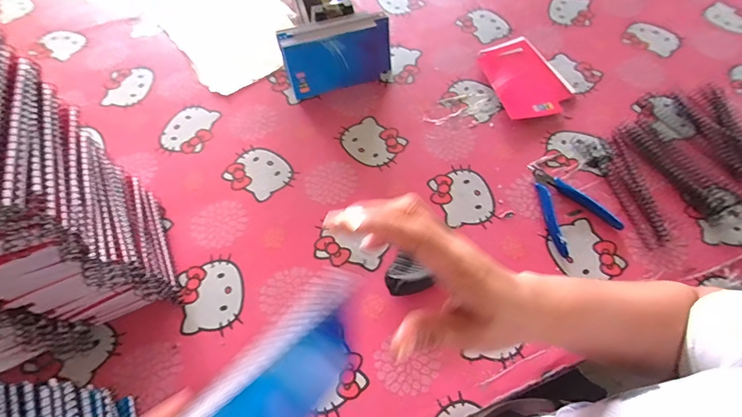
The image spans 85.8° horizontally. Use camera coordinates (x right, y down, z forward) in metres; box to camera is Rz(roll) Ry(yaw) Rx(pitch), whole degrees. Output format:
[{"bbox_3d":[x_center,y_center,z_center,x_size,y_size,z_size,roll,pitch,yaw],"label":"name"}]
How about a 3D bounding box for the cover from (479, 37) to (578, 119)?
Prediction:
[{"bbox_3d":[0.226,-0.200,0.593,0.107,0.013,0.150,-17,61,-9],"label":"cover"}]

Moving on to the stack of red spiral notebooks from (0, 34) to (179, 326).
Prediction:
[{"bbox_3d":[-0.278,0.003,0.337,0.103,0.275,0.159,-22,62,-11],"label":"stack of red spiral notebooks"}]

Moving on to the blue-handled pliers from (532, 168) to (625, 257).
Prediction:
[{"bbox_3d":[0.240,-0.004,0.493,0.086,0.013,0.108,-21,62,-11],"label":"blue-handled pliers"}]

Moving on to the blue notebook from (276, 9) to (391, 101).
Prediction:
[{"bbox_3d":[-0.045,-0.219,0.565,0.148,0.093,0.019,-17,38,-5],"label":"blue notebook"}]

